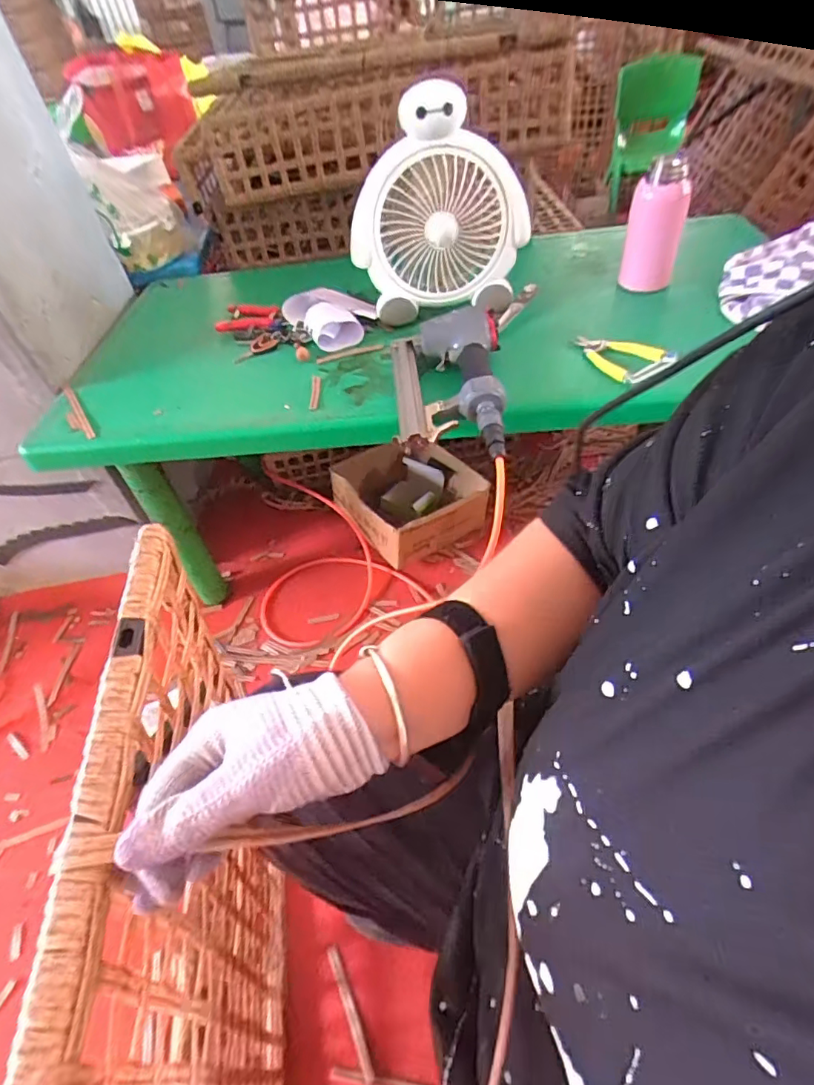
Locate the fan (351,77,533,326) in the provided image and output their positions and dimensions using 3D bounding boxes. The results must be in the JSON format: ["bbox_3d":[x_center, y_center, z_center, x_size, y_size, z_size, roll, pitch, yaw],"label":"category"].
[{"bbox_3d":[0.038,-0.466,0.733,0.234,0.244,0.155,-7,51,-1],"label":"fan"}]

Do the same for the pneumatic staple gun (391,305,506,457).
[{"bbox_3d":[0.052,-0.199,0.652,0.144,0.070,0.238,-3,48,5],"label":"pneumatic staple gun"}]

